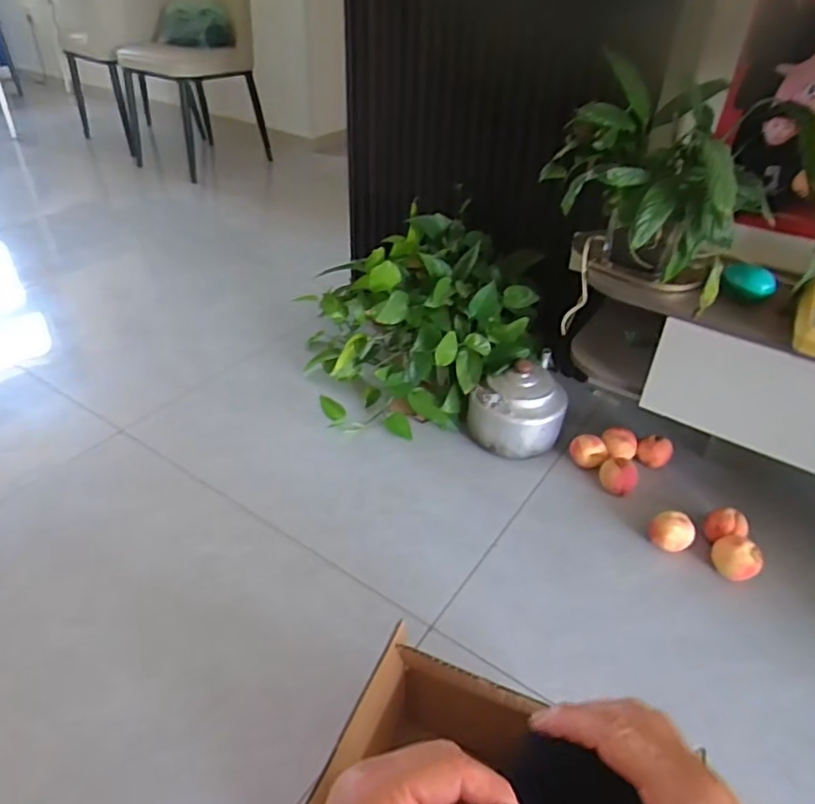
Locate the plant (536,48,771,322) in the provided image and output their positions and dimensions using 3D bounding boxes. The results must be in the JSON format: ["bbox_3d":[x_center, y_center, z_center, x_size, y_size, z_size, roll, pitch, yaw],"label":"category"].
[{"bbox_3d":[0.406,-0.352,1.039,0.346,0.323,0.262,30,45,30],"label":"plant"}]

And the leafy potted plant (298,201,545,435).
[{"bbox_3d":[0.030,-0.175,1.425,0.530,0.344,0.403,2,38,-2],"label":"leafy potted plant"}]

